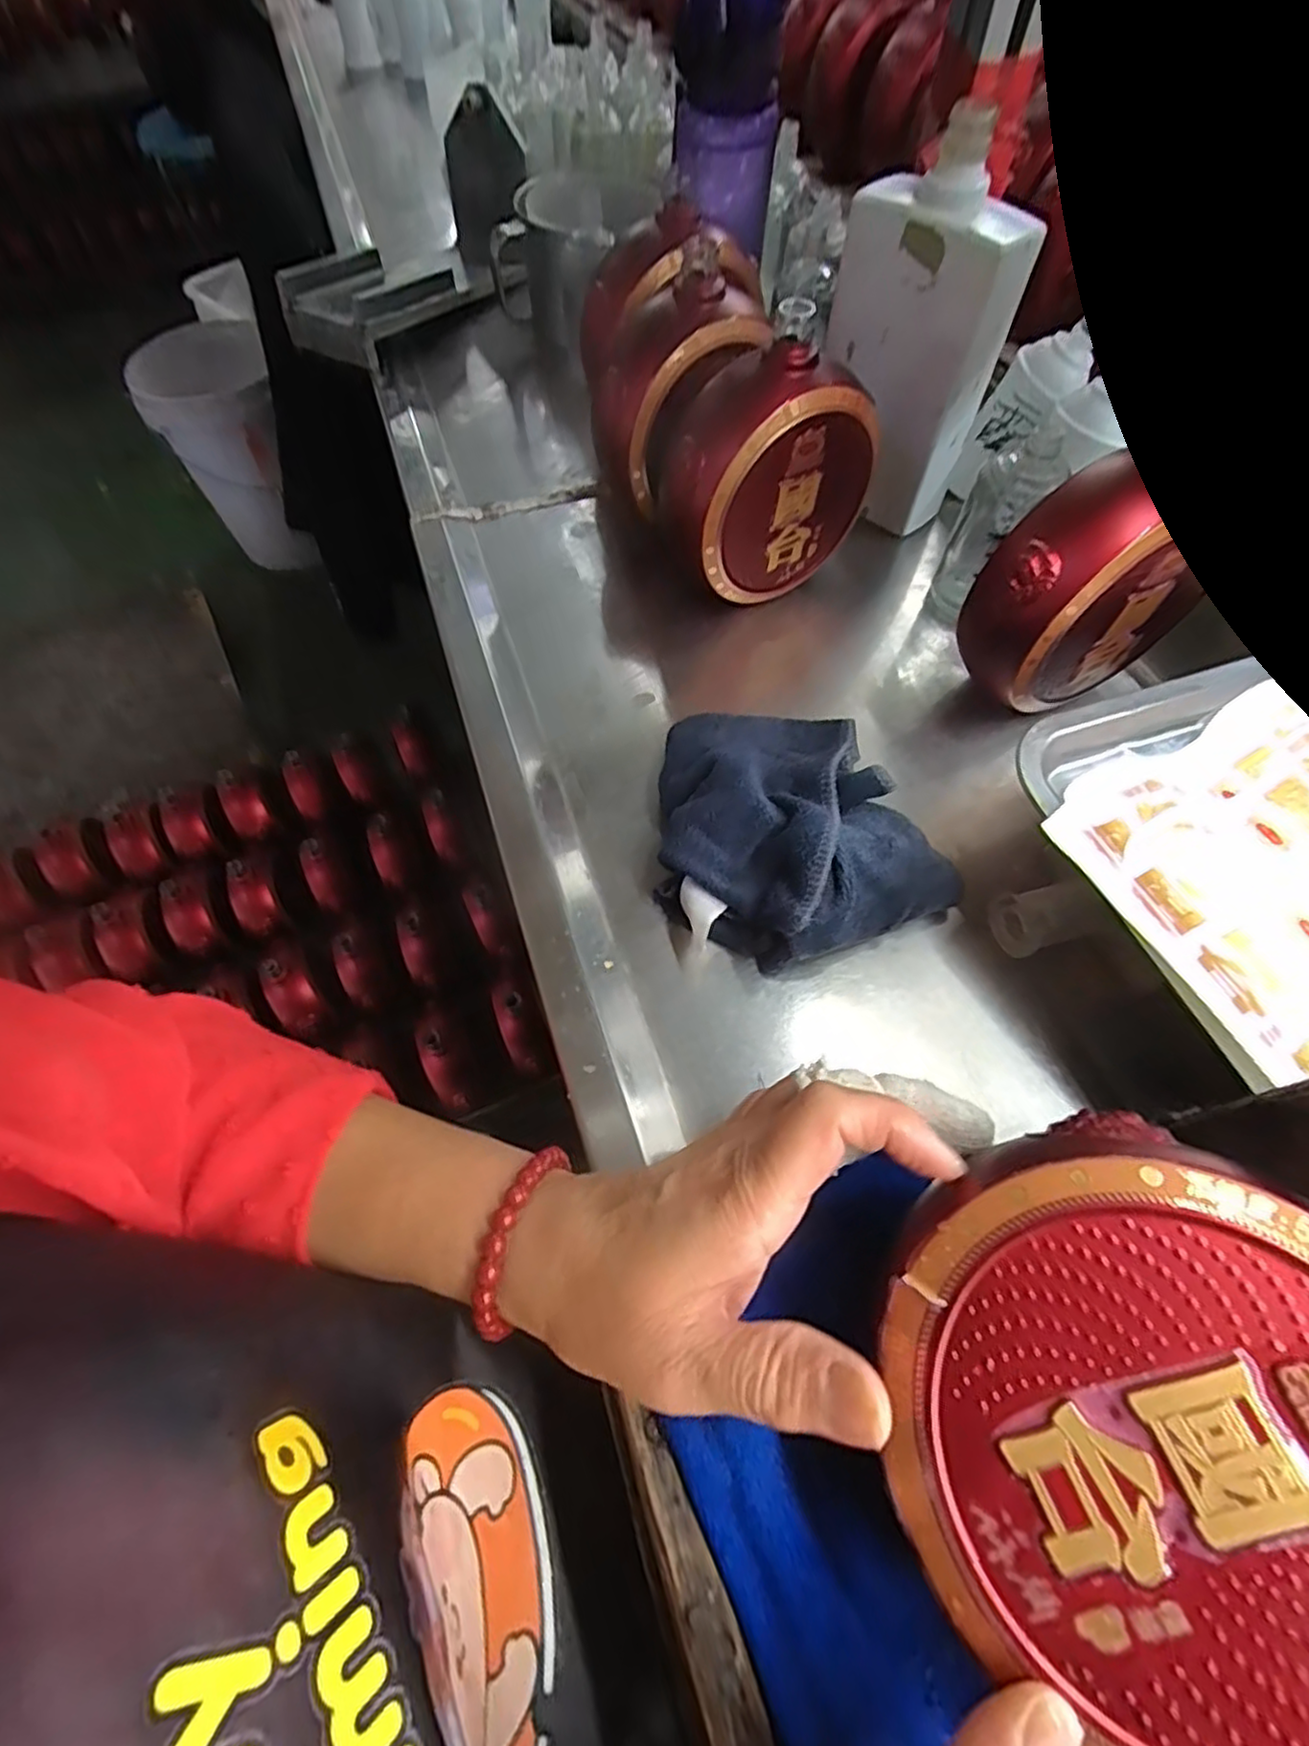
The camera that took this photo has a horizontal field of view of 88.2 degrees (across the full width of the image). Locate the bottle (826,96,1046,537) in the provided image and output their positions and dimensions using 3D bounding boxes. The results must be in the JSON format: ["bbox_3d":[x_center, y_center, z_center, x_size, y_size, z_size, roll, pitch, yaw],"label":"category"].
[{"bbox_3d":[0.171,-0.345,0.448,0.071,0.178,0.112,-25,65,-11],"label":"bottle"}]

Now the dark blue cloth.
[{"bbox_3d":[0.065,-0.028,0.351,0.132,0.055,0.142,-20,64,-9],"label":"dark blue cloth"}]

